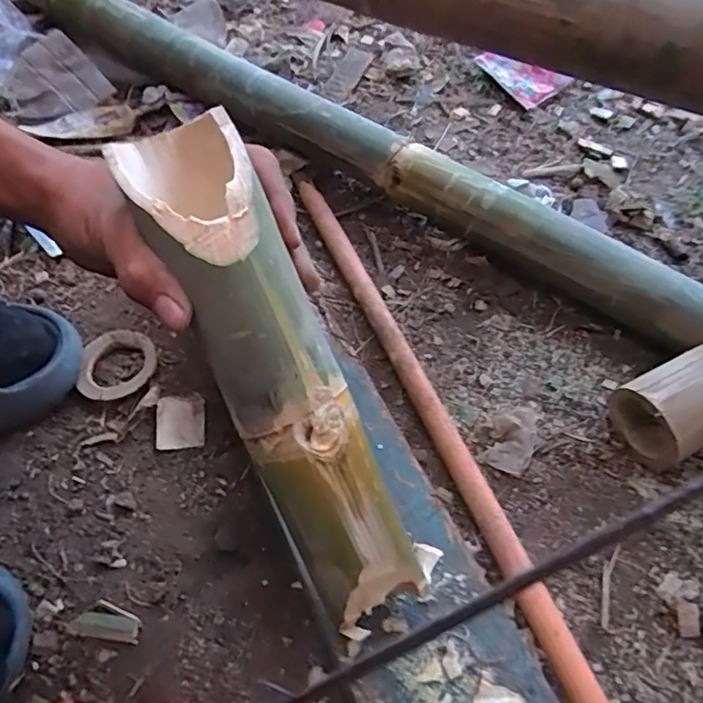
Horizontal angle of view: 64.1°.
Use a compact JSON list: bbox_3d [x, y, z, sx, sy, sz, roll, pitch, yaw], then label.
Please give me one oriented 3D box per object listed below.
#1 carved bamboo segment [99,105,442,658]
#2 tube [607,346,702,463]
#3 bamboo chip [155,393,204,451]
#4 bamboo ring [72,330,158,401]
[{"bbox_3d":[-0.036,0.018,0.285,0.059,0.050,0.271,-25,101,-15],"label":"carved bamboo segment"},{"bbox_3d":[0.265,0.043,0.450,0.096,0.068,0.070,-23,63,-12],"label":"tube"},{"bbox_3d":[-0.145,0.060,0.474,0.038,0.009,0.049,-7,61,-4],"label":"bamboo chip"},{"bbox_3d":[-0.205,0.010,0.493,0.063,0.012,0.068,-1,56,1],"label":"bamboo ring"}]

